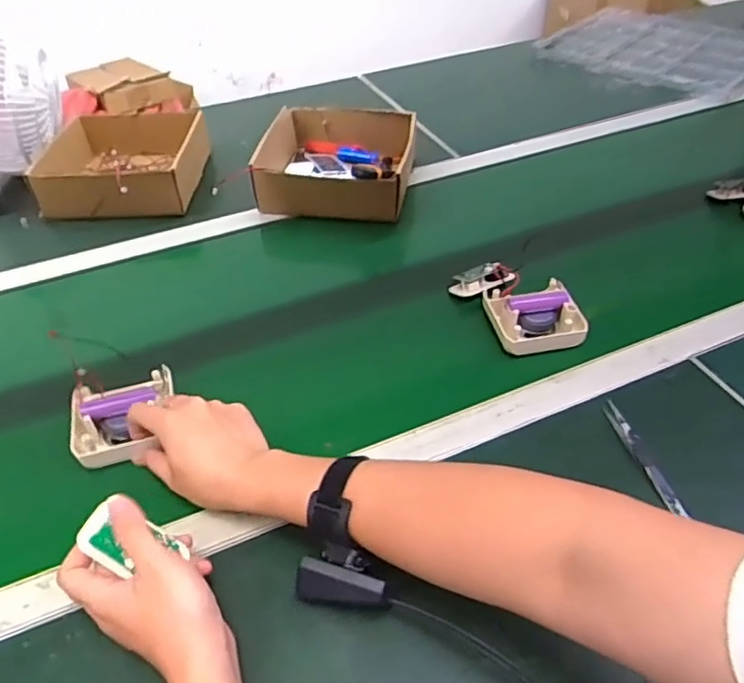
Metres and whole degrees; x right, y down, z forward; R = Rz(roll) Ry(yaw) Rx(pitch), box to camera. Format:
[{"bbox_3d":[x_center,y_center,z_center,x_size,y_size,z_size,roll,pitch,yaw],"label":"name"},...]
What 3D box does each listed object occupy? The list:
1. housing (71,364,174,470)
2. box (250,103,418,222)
[{"bbox_3d":[-0.232,0.067,0.568,0.092,0.036,0.088,-13,45,-12],"label":"housing"},{"bbox_3d":[-0.047,-0.272,0.893,0.210,0.080,0.214,7,44,8],"label":"box"}]

